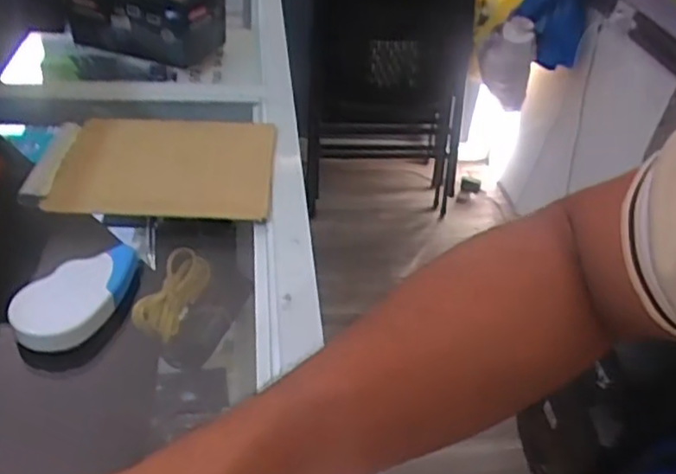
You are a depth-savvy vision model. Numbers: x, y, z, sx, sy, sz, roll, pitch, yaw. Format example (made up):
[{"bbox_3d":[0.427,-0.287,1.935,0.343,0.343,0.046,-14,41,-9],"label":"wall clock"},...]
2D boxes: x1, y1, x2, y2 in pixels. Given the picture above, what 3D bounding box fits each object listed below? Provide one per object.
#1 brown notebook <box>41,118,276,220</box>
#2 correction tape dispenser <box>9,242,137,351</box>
[{"bbox_3d":[-0.128,-0.058,0.502,0.152,0.007,0.135,1,38,-5],"label":"brown notebook"},{"bbox_3d":[-0.149,0.031,0.377,0.043,0.013,0.081,17,39,14],"label":"correction tape dispenser"}]

